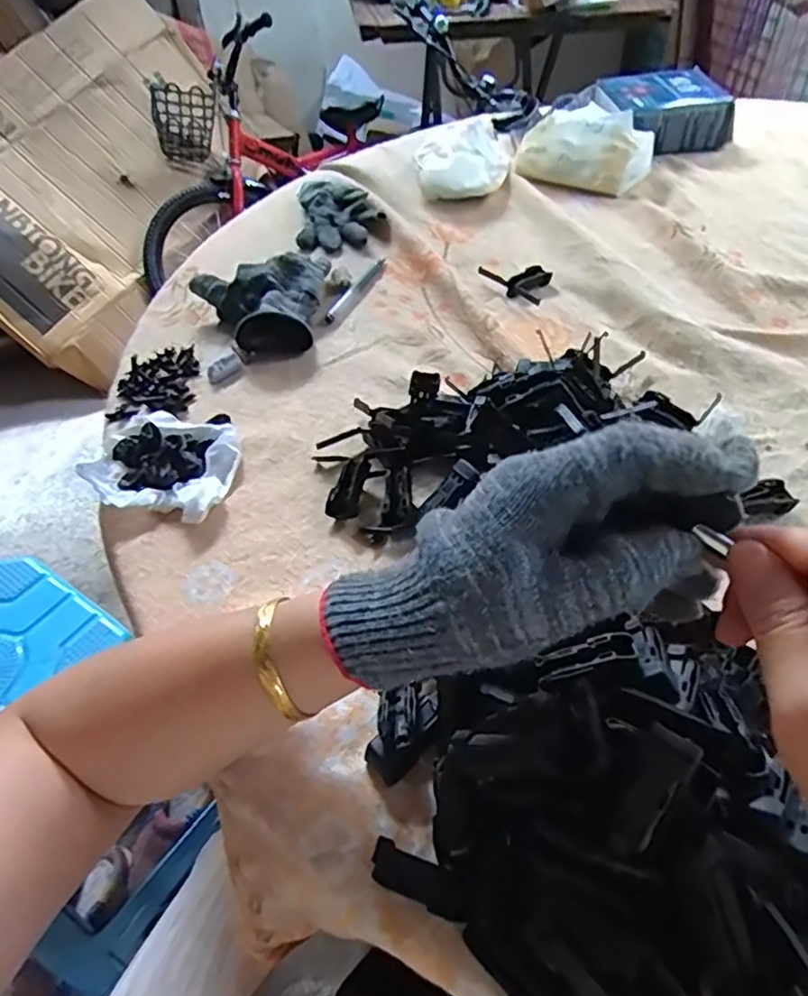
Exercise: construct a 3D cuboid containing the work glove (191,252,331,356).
[{"bbox_3d":[-0.123,-0.173,0.568,0.126,0.041,0.106,-12,47,-7],"label":"work glove"}]

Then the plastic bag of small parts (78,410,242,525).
[{"bbox_3d":[-0.169,-0.028,0.448,0.099,0.027,0.101,1,47,5],"label":"plastic bag of small parts"}]

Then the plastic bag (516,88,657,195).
[{"bbox_3d":[0.212,-0.419,0.743,0.144,0.077,0.076,23,53,24],"label":"plastic bag"}]

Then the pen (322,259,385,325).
[{"bbox_3d":[-0.045,-0.210,0.627,0.011,0.010,0.127,15,50,18],"label":"pen"}]

